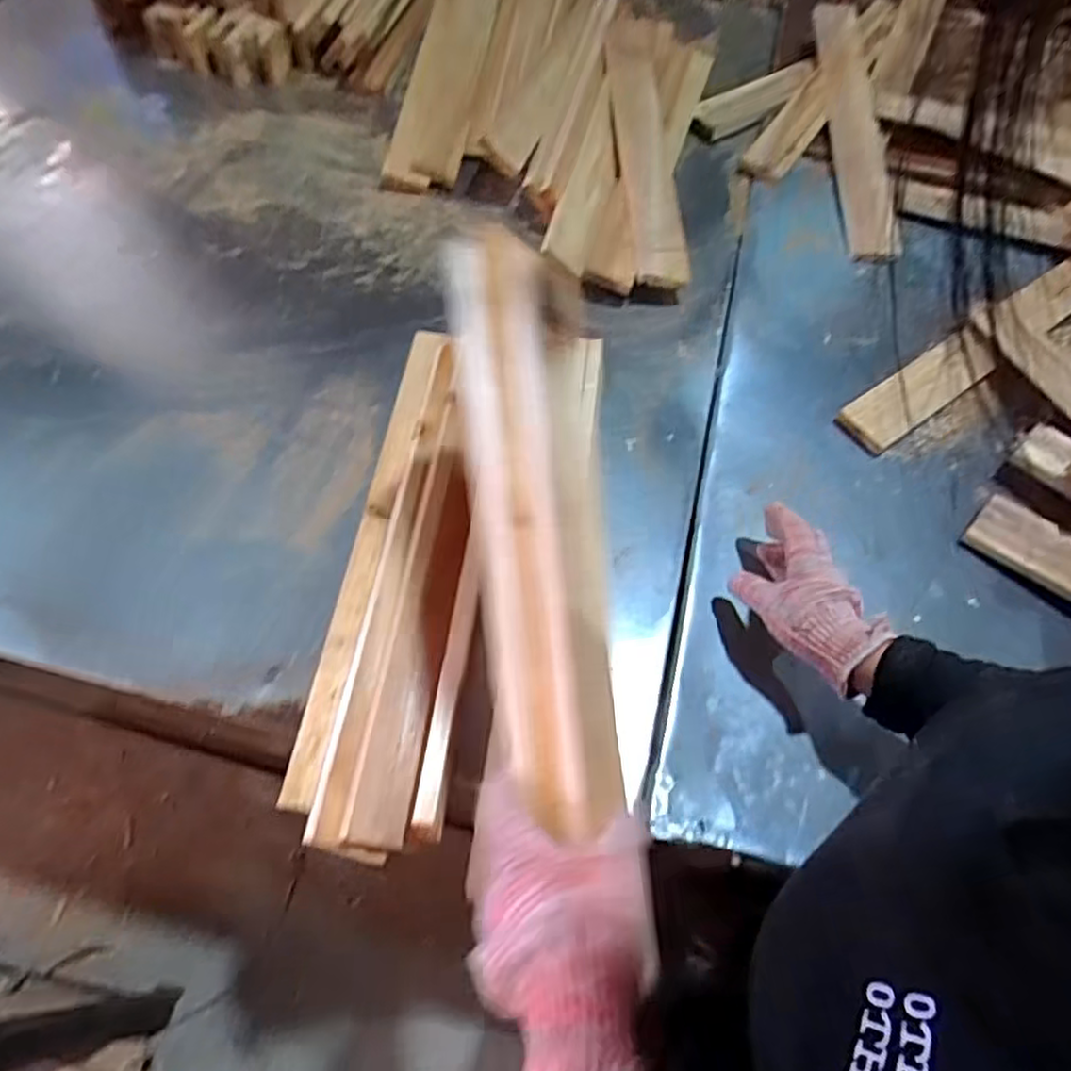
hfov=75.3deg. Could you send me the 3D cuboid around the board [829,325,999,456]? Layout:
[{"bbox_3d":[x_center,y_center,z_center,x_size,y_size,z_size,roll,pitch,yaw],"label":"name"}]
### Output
[{"bbox_3d":[0.419,-0.161,0.753,0.207,0.027,0.059,-31,68,-19],"label":"board"}]

